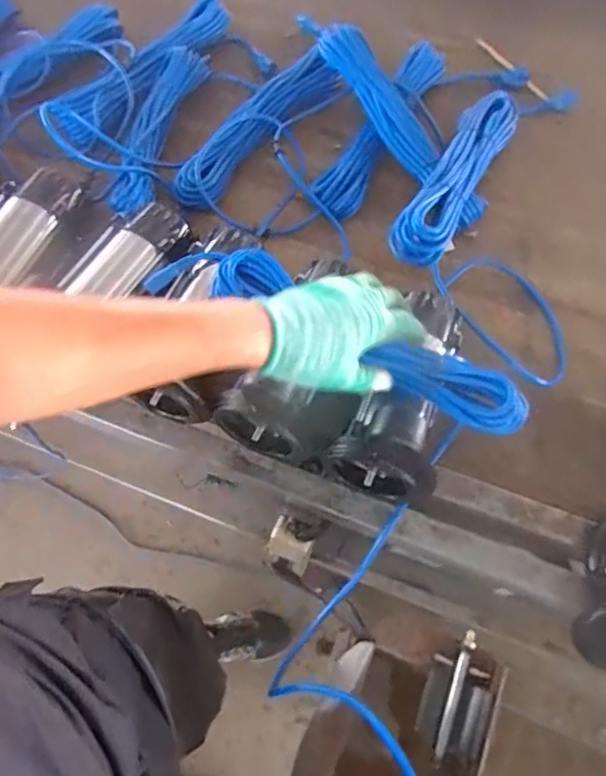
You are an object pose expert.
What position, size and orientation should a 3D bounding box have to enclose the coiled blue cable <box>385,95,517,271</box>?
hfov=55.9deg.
[{"bbox_3d":[0.212,-0.299,0.760,0.080,0.051,0.338,27,69,11],"label":"coiled blue cable"}]

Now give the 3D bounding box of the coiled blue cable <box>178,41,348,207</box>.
[{"bbox_3d":[-0.076,-0.383,0.848,0.093,0.045,0.314,41,73,16],"label":"coiled blue cable"}]

